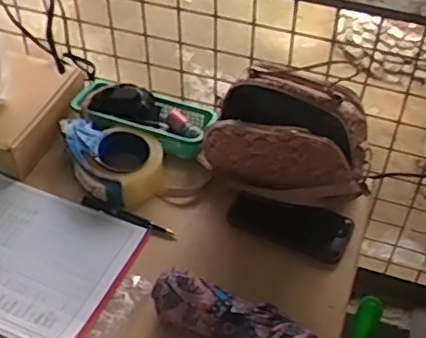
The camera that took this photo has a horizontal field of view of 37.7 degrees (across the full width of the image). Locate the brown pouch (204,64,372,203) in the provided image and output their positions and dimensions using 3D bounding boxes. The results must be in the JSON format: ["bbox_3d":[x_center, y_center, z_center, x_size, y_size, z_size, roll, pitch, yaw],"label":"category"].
[{"bbox_3d":[0.107,-0.042,0.882,0.219,0.150,0.144,10,47,10],"label":"brown pouch"}]

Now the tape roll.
[{"bbox_3d":[-0.123,-0.008,0.909,0.101,0.055,0.105,0,46,0],"label":"tape roll"}]

